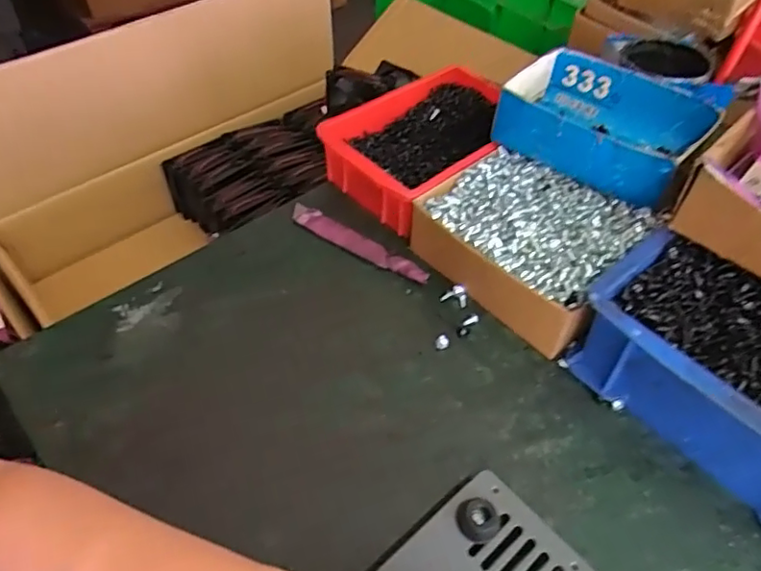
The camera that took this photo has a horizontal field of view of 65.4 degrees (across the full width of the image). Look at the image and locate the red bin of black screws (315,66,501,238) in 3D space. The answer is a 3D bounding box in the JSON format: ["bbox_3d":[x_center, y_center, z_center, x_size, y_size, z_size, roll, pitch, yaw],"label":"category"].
[{"bbox_3d":[0.050,-0.132,0.578,0.192,0.066,0.129,-33,57,-27],"label":"red bin of black screws"}]

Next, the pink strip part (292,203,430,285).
[{"bbox_3d":[-0.020,-0.038,0.525,0.142,0.011,0.022,29,54,22],"label":"pink strip part"}]

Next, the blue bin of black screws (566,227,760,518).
[{"bbox_3d":[0.241,0.067,0.393,0.114,0.085,0.200,-34,57,-27],"label":"blue bin of black screws"}]

